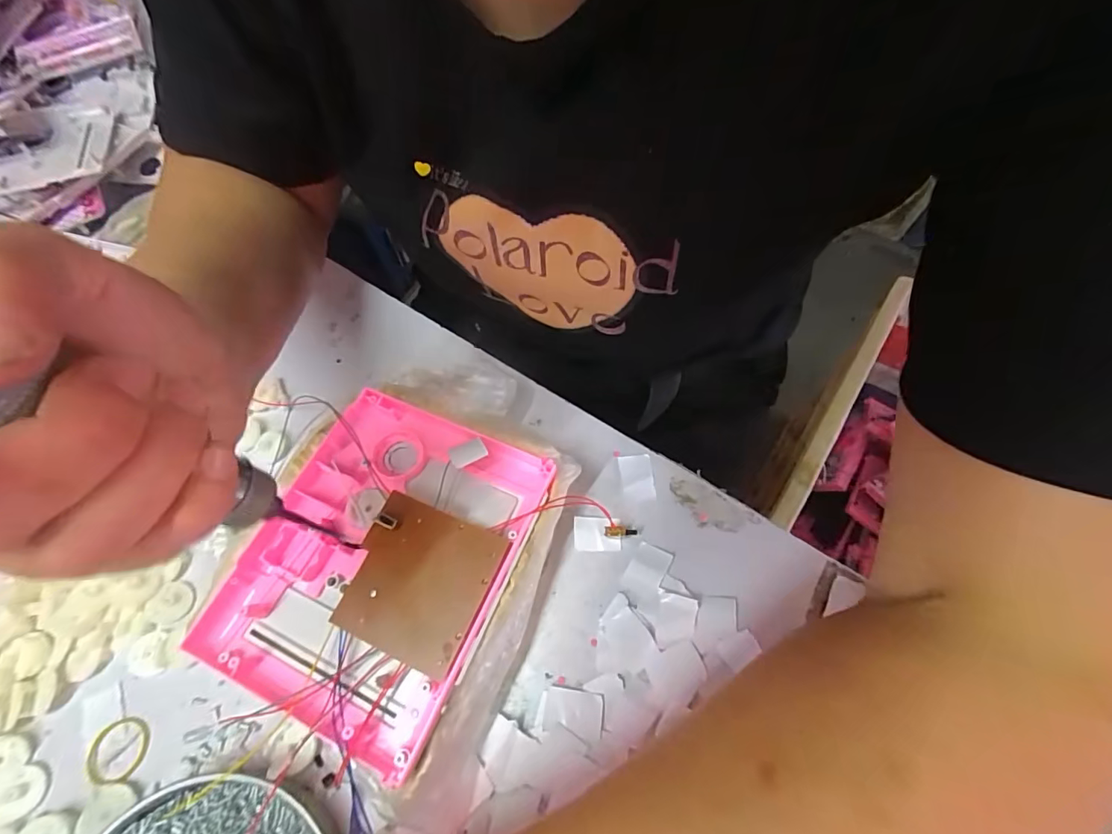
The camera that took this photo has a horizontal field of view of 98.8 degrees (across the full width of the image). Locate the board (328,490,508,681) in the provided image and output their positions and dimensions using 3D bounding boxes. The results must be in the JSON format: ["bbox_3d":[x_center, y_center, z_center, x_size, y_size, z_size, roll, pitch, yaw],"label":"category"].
[{"bbox_3d":[-0.072,0.085,0.250,0.071,0.010,0.071,20,66,12],"label":"board"}]

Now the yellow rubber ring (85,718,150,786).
[{"bbox_3d":[-0.233,0.177,0.252,0.029,0.004,0.029,-1,63,2],"label":"yellow rubber ring"}]

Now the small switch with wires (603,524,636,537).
[{"bbox_3d":[0.039,0.070,0.287,0.019,0.010,0.007,6,63,6],"label":"small switch with wires"}]

